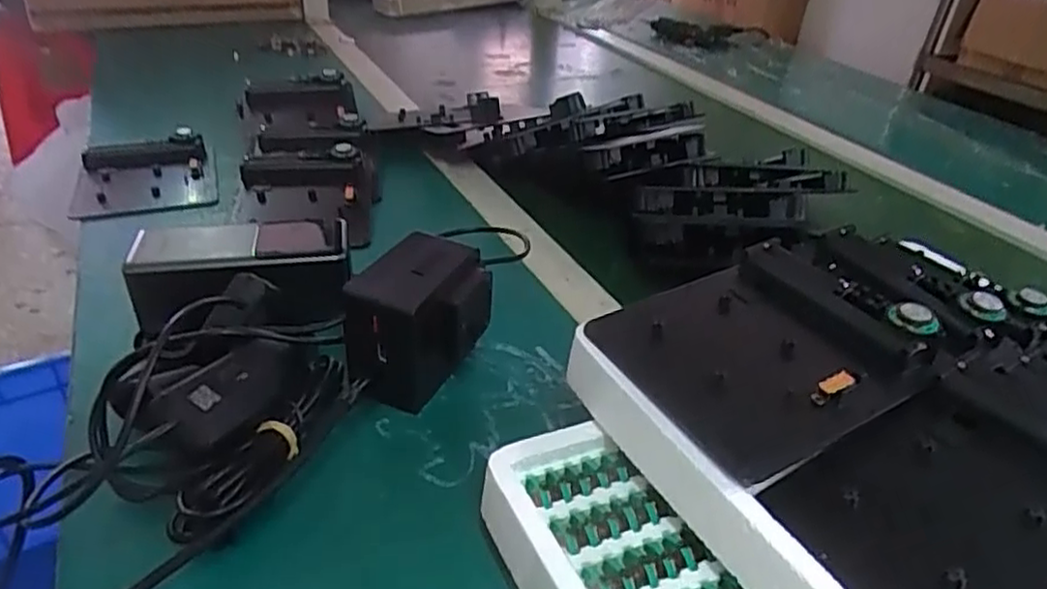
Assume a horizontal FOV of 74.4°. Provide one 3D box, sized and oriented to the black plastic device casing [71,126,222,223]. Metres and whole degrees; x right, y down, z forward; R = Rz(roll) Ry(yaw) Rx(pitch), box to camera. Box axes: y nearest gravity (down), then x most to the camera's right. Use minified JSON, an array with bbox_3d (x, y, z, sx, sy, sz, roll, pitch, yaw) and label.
[{"bbox_3d":[-0.331,-0.104,0.605,0.111,0.026,0.150,-10,36,-22],"label":"black plastic device casing"}]

